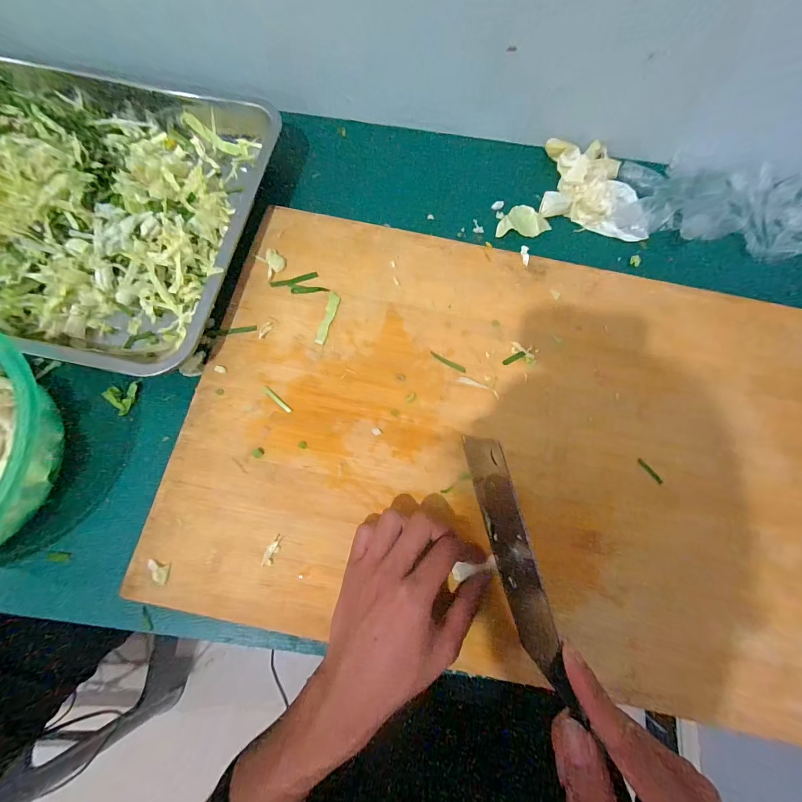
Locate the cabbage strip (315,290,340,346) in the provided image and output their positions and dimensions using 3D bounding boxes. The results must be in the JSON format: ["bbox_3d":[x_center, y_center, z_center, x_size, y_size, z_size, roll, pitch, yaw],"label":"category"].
[{"bbox_3d":[-0.075,-0.086,0.363,0.012,0.004,0.059,14,74,2],"label":"cabbage strip"}]

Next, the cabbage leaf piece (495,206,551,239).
[{"bbox_3d":[0.148,-0.216,0.423,0.065,0.010,0.035,-2,74,-3],"label":"cabbage leaf piece"}]

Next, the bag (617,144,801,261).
[{"bbox_3d":[0.404,-0.243,0.424,0.234,0.045,0.140,-2,74,-3],"label":"bag"}]

